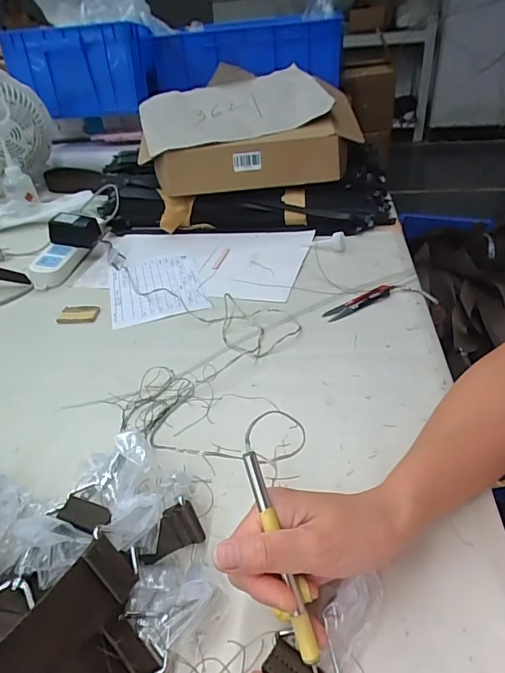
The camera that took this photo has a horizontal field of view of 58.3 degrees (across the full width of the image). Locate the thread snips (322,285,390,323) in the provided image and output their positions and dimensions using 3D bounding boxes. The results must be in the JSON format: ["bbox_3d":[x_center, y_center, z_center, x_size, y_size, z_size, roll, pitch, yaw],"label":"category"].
[{"bbox_3d":[0.142,-0.046,0.602,0.109,0.006,0.025,-22,38,-22],"label":"thread snips"}]

